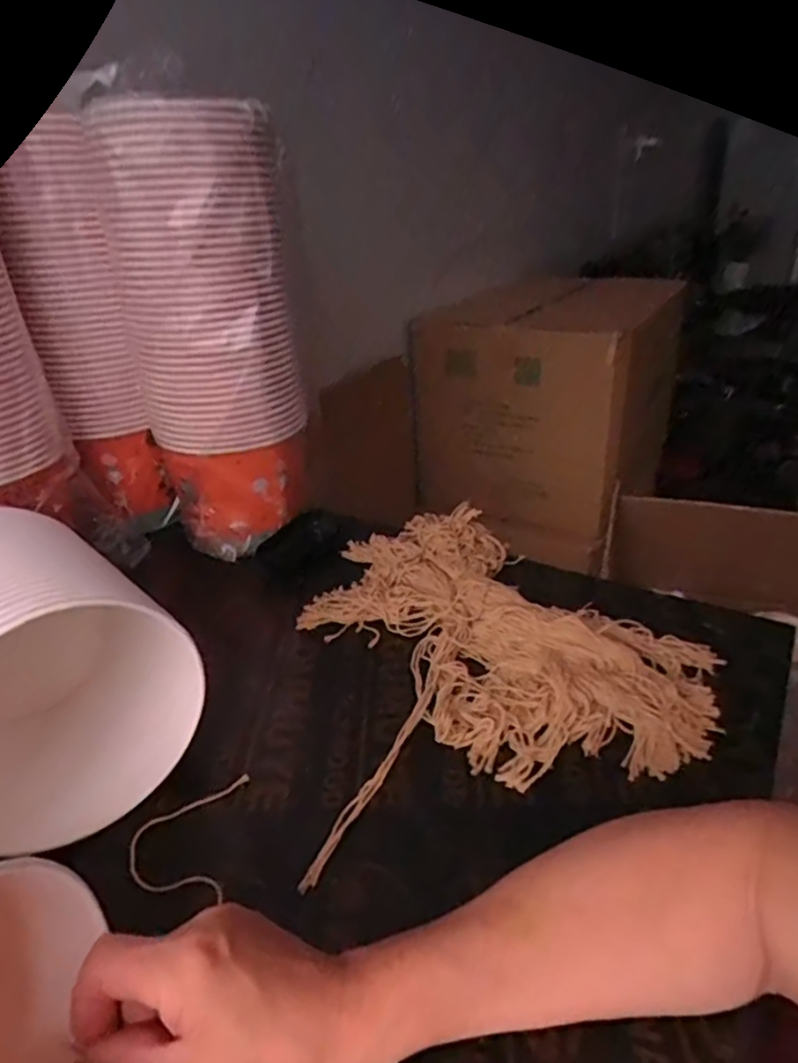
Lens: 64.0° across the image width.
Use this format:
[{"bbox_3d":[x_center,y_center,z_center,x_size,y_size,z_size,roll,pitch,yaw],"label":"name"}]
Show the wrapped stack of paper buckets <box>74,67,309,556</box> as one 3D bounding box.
[{"bbox_3d":[-0.192,-0.191,0.645,0.150,0.389,0.139,-19,32,-26],"label":"wrapped stack of paper buckets"}]

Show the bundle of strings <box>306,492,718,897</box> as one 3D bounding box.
[{"bbox_3d":[0.050,0.084,0.556,0.331,0.037,0.370,-14,30,-18],"label":"bundle of strings"}]

